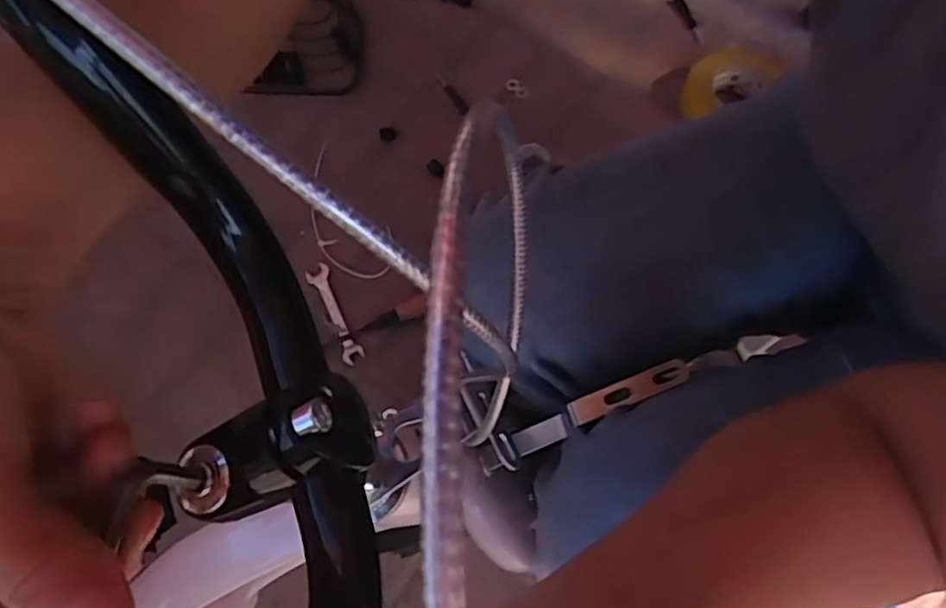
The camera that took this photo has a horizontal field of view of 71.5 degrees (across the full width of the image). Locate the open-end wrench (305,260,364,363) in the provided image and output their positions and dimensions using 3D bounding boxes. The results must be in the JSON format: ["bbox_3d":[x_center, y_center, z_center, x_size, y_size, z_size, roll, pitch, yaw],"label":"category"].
[{"bbox_3d":[-0.185,0.012,0.877,0.032,0.008,0.149,-22,68,-10],"label":"open-end wrench"}]

